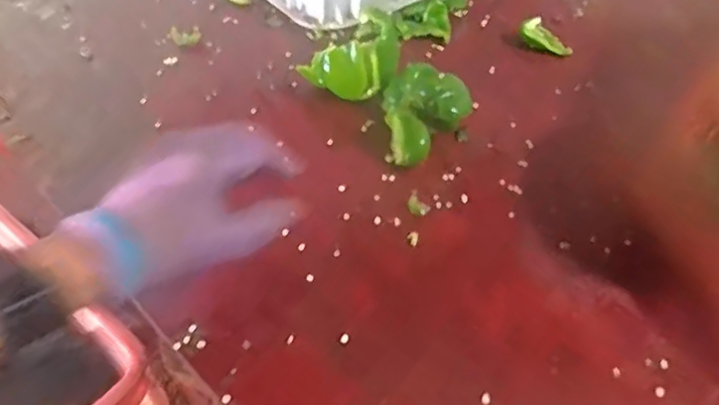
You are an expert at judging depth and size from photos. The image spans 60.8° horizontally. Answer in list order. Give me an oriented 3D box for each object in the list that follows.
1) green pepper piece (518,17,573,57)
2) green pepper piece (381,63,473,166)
[{"bbox_3d":[0.186,-0.162,0.609,0.055,0.017,0.022,34,52,4],"label":"green pepper piece"},{"bbox_3d":[0.054,-0.069,0.502,0.070,0.044,0.083,9,47,5],"label":"green pepper piece"}]

